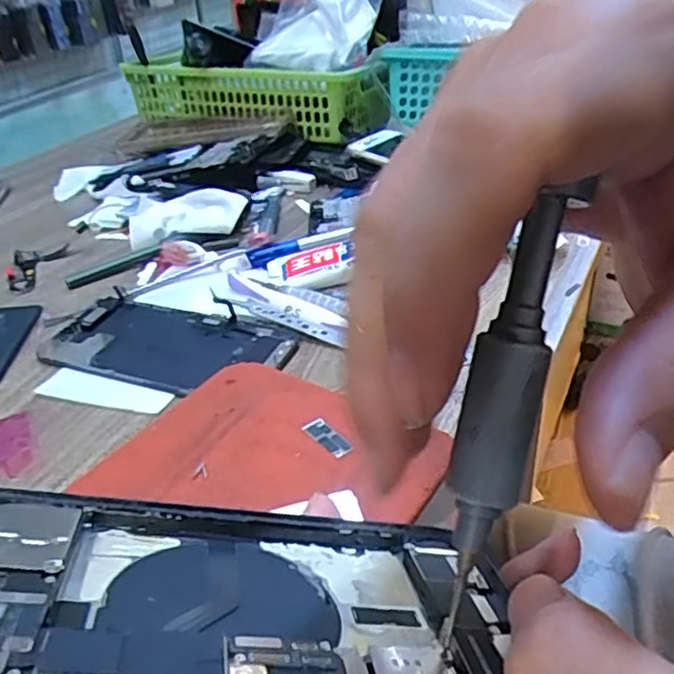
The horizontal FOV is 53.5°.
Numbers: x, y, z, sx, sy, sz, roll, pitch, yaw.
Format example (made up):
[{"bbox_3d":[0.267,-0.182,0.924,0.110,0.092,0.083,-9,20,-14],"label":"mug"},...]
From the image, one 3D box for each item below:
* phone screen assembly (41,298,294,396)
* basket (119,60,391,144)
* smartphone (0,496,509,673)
[{"bbox_3d":[-0.101,0.004,0.387,0.147,0.006,0.067,10,35,21],"label":"phone screen assembly"},{"bbox_3d":[-0.097,-0.269,0.742,0.312,0.071,0.092,16,38,28],"label":"basket"},{"bbox_3d":[-0.029,0.060,0.151,0.141,0.006,0.072,8,12,-14],"label":"smartphone"}]

